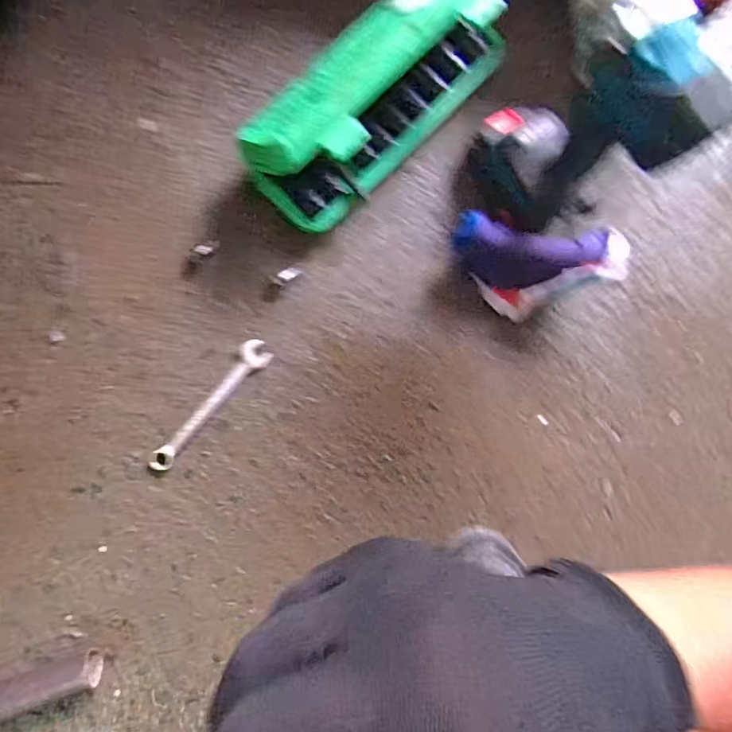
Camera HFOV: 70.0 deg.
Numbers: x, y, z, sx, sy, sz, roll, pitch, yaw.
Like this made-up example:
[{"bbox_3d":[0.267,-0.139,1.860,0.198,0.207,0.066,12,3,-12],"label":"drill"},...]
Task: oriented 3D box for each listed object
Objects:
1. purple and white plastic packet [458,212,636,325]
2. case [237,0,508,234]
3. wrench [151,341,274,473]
[{"bbox_3d":[0.163,-0.095,0.513,0.152,0.067,0.087,10,84,-7],"label":"purple and white plastic packet"},{"bbox_3d":[0.011,-0.260,0.485,0.112,0.108,0.281,44,82,-2],"label":"case"},{"bbox_3d":[-0.145,0.038,0.494,0.028,0.006,0.150,39,82,-3],"label":"wrench"}]

